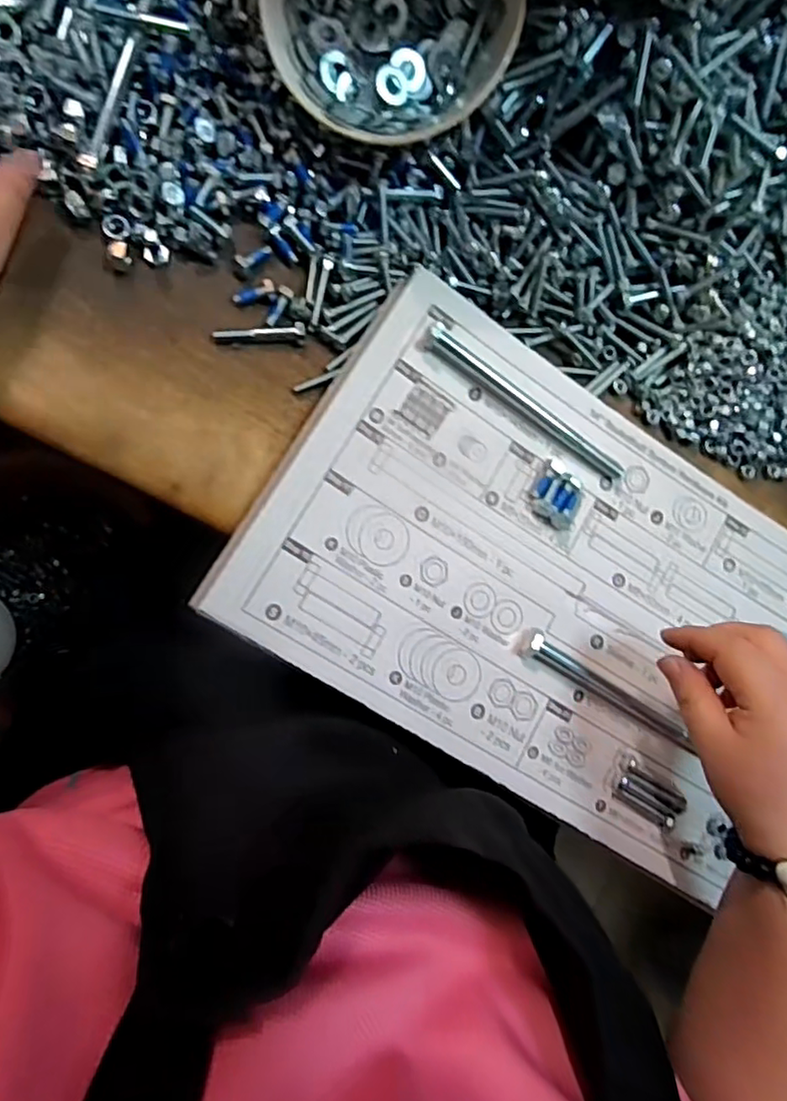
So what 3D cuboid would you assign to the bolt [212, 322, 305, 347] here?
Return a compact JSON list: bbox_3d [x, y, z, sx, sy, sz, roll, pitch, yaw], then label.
[{"bbox_3d":[-0.081,-0.130,0.384,0.054,0.009,0.011,-5,88,-11],"label":"bolt"}]

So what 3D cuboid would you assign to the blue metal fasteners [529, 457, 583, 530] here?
[{"bbox_3d":[0.103,-0.036,0.390,0.031,0.012,0.039,28,82,-8],"label":"blue metal fasteners"}]

